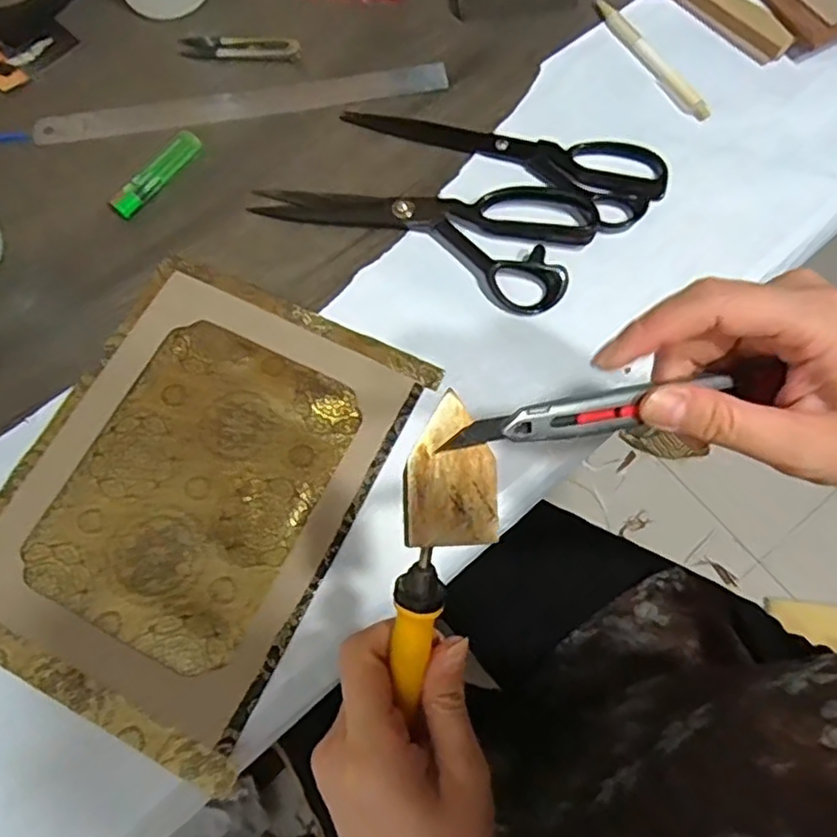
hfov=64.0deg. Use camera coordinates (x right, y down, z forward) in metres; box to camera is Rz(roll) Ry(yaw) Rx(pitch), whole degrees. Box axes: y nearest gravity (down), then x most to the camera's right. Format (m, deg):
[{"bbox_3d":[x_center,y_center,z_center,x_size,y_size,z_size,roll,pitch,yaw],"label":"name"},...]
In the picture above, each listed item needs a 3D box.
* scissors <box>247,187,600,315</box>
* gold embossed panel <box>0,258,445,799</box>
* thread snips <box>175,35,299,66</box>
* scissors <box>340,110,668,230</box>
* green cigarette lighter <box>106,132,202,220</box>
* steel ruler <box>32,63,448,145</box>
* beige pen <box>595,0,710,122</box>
[{"bbox_3d":[0.003,-0.148,0.481,0.233,0.017,0.094,21,74,8],"label":"scissors"},{"bbox_3d":[-0.148,0.042,0.428,0.208,0.006,0.280,25,74,9],"label":"gold embossed panel"},{"bbox_3d":[-0.146,-0.301,0.544,0.100,0.005,0.023,8,73,3],"label":"thread snips"},{"bbox_3d":[0.064,-0.208,0.504,0.240,0.017,0.067,26,75,9],"label":"scissors"},{"bbox_3d":[-0.197,-0.184,0.503,0.020,0.009,0.082,36,76,11],"label":"green cigarette lighter"},{"bbox_3d":[-0.138,-0.248,0.528,0.320,0.004,0.028,-9,72,-2],"label":"steel ruler"},{"bbox_3d":[0.182,-0.282,0.524,0.011,0.013,0.132,-30,74,-8],"label":"beige pen"}]

